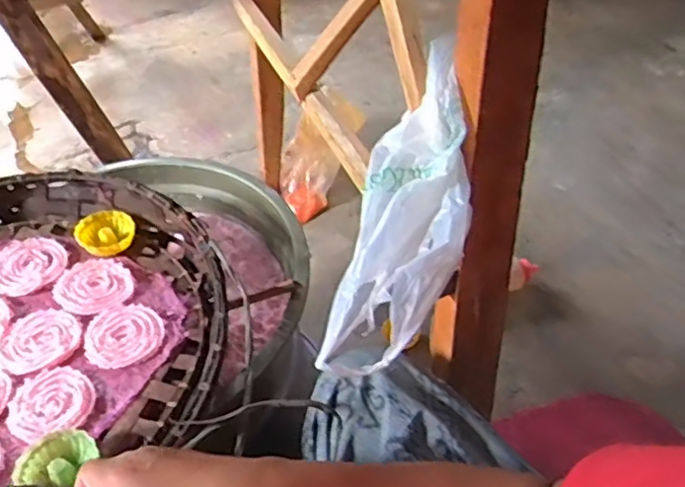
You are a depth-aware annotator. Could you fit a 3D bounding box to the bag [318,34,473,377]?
[{"bbox_3d":[0.052,-0.021,0.444,0.082,0.054,0.242,17,90,17],"label":"bag"}]

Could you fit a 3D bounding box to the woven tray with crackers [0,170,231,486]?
[{"bbox_3d":[-0.348,0.076,0.590,0.440,0.091,0.363,-23,52,-15],"label":"woven tray with crackers"}]

